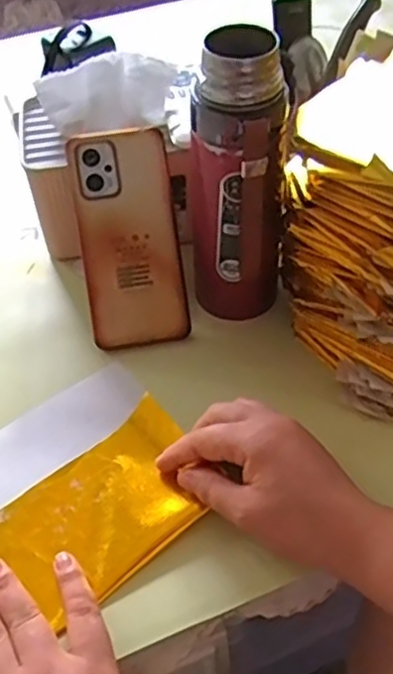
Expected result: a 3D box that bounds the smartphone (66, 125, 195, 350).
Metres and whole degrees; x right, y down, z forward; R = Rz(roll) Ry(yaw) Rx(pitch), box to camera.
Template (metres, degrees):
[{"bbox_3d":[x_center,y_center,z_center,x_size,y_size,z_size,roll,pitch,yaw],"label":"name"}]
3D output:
[{"bbox_3d":[-0.050,-0.077,0.533,0.080,0.164,0.017,-8,5,-4],"label":"smartphone"}]

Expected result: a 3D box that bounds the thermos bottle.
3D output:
[{"bbox_3d":[0.029,-0.096,0.483,0.067,0.214,0.060,-2,49,1],"label":"thermos bottle"}]

